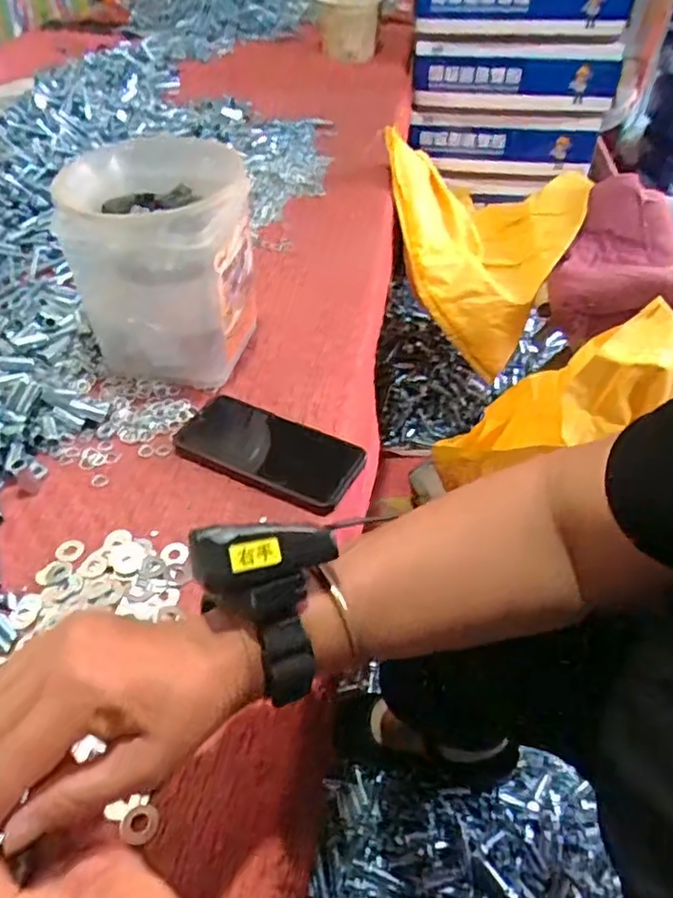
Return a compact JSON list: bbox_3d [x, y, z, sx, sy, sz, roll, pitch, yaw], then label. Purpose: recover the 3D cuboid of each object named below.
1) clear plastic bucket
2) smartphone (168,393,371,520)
[{"bbox_3d":[-0.170,-0.193,0.654,0.158,0.197,0.205,-3,45,-1],"label":"clear plastic bucket"},{"bbox_3d":[-0.065,0.001,0.585,0.172,0.015,0.087,21,44,19],"label":"smartphone"}]

